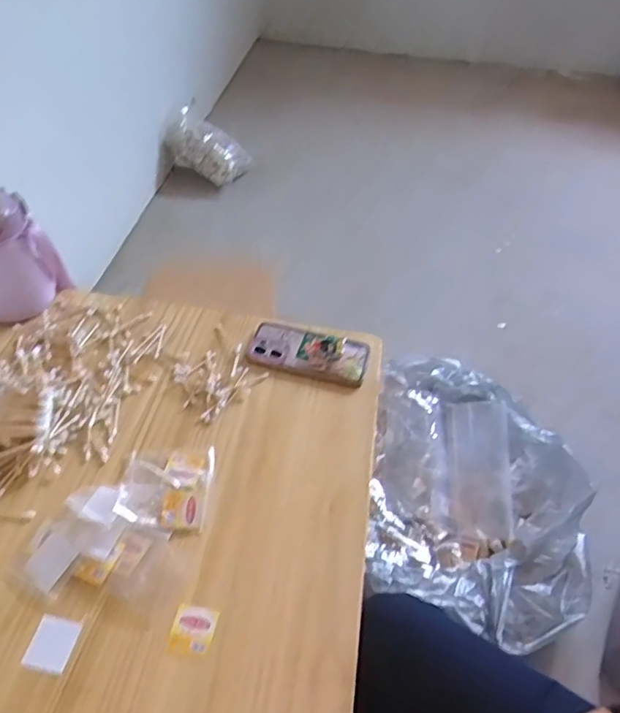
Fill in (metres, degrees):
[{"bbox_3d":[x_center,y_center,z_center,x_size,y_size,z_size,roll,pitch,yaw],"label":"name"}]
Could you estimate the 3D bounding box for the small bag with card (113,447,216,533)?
[{"bbox_3d":[-0.154,0.137,0.611,0.089,0.028,0.097,7,46,-1],"label":"small bag with card"}]

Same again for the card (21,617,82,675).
[{"bbox_3d":[-0.229,0.255,0.503,0.040,0.004,0.043,12,46,4],"label":"card"}]

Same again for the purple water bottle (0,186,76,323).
[{"bbox_3d":[-0.402,-0.145,0.757,0.128,0.160,0.107,-19,52,-23],"label":"purple water bottle"}]

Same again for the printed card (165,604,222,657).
[{"bbox_3d":[-0.107,0.251,0.519,0.038,0.004,0.041,10,46,3],"label":"printed card"}]

